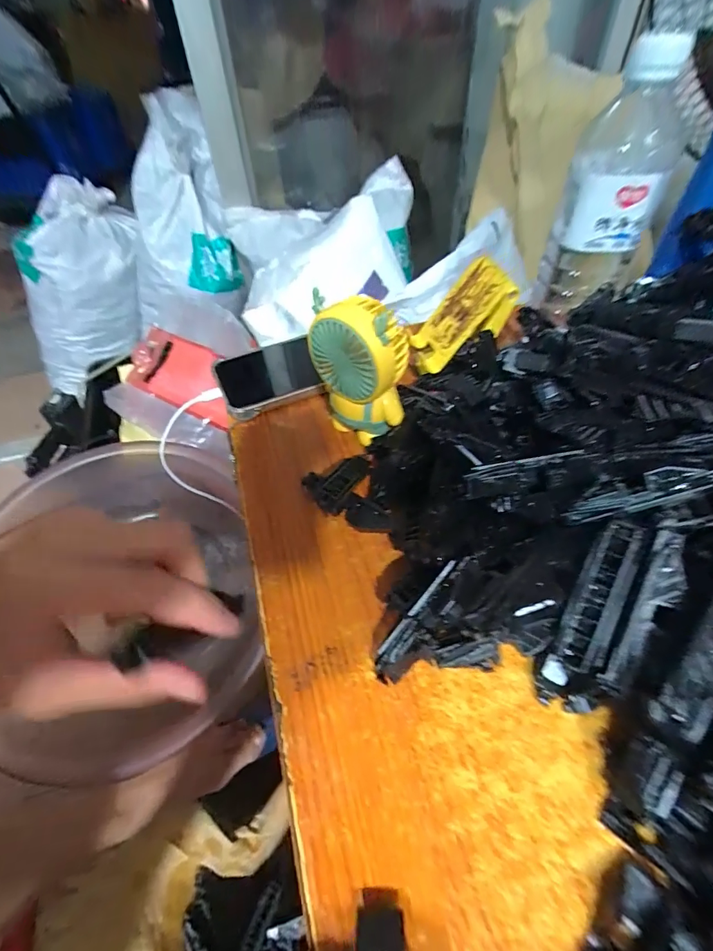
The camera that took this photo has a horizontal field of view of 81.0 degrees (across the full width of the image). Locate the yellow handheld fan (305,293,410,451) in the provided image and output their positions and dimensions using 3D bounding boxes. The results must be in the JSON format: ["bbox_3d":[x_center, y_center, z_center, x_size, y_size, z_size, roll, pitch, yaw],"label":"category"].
[{"bbox_3d":[0.004,-0.071,0.307,0.064,0.111,0.036,32,58,26],"label":"yellow handheld fan"}]

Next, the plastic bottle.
[{"bbox_3d":[0.187,-0.204,0.310,0.066,0.156,0.057,19,53,18],"label":"plastic bottle"}]

